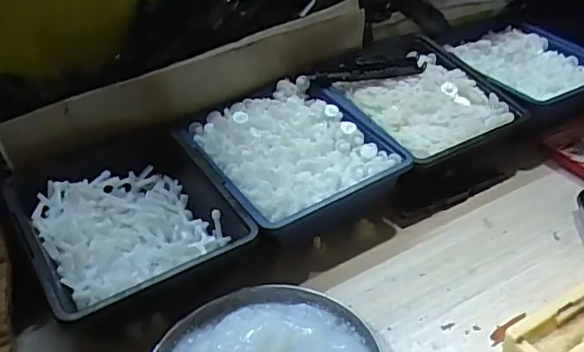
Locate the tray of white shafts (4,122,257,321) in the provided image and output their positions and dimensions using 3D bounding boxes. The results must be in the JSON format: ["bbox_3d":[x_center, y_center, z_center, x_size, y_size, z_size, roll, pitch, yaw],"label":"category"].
[{"bbox_3d":[-0.127,0.032,0.429,0.139,0.061,0.165,-20,35,-27],"label":"tray of white shafts"}]

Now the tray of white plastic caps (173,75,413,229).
[{"bbox_3d":[0.000,-0.020,0.479,0.141,0.058,0.147,-21,35,-27],"label":"tray of white plastic caps"}]

